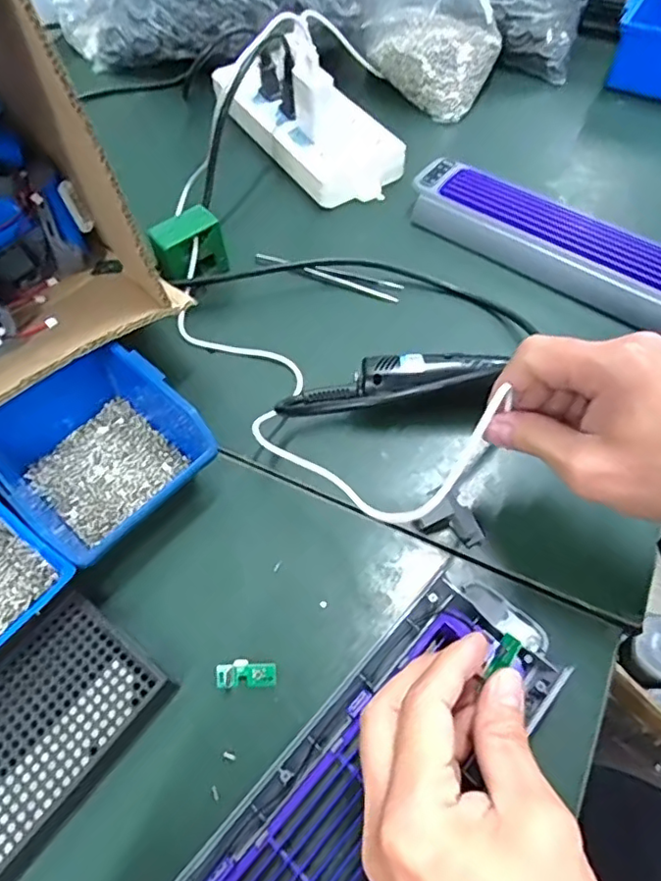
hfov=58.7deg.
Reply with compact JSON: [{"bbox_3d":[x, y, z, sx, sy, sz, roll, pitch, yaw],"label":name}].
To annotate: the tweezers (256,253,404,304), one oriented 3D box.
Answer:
[{"bbox_3d":[-0.003,-0.140,0.498,0.129,0.006,0.019,19,61,13],"label":"tweezers"}]

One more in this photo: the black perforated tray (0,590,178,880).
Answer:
[{"bbox_3d":[-0.164,0.159,0.318,0.092,0.017,0.135,33,65,20],"label":"black perforated tray"}]

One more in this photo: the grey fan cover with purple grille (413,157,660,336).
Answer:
[{"bbox_3d":[0.202,-0.159,0.488,0.286,0.027,0.069,33,65,20],"label":"grey fan cover with purple grille"}]

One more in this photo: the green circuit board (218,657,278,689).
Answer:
[{"bbox_3d":[-0.048,0.132,0.335,0.034,0.004,0.015,-2,58,1],"label":"green circuit board"}]

